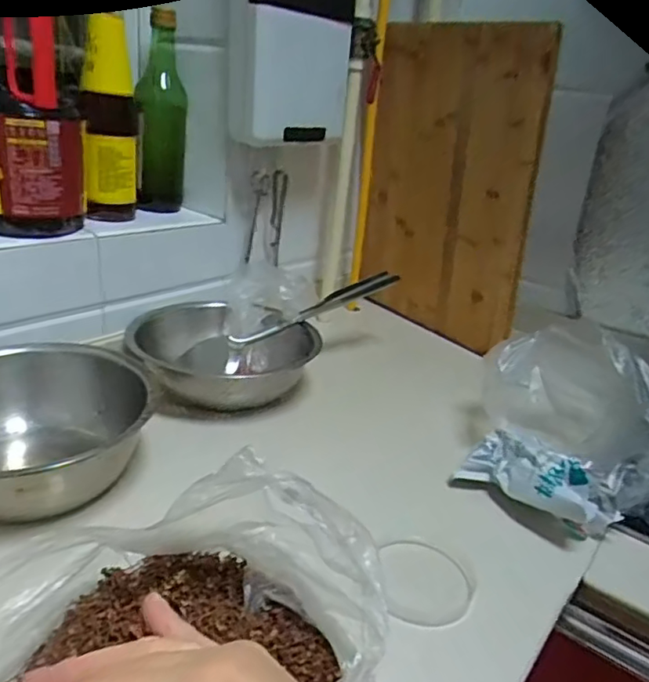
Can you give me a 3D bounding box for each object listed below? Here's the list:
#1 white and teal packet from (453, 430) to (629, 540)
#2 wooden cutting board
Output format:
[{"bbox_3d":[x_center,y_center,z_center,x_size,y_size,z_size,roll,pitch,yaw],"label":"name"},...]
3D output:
[{"bbox_3d":[0.197,0.124,0.541,0.135,0.047,0.068,26,29,38],"label":"white and teal packet"},{"bbox_3d":[0.189,-0.240,0.934,0.022,0.470,0.348,-15,31,-28],"label":"wooden cutting board"}]

